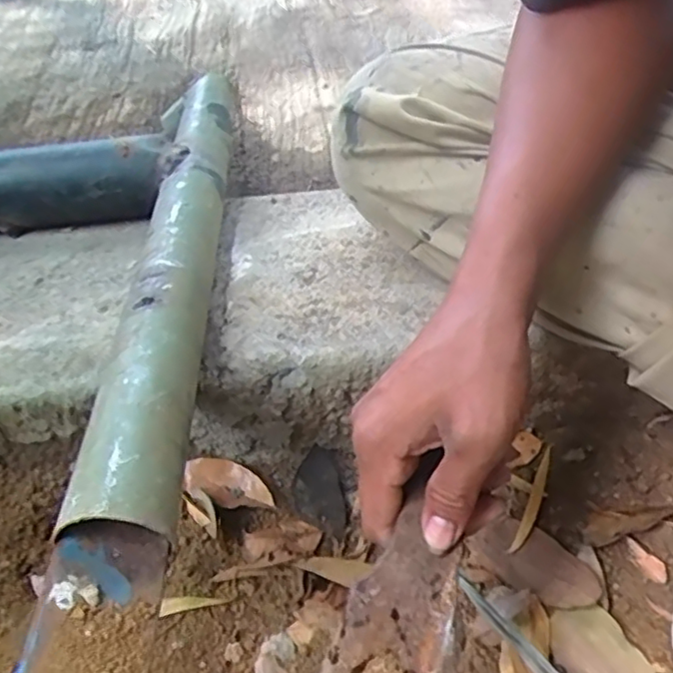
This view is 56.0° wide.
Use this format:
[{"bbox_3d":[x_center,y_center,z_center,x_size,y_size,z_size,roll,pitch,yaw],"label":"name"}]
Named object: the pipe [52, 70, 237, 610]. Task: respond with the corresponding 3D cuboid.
[{"bbox_3d":[-0.120,-0.084,0.489,0.051,0.042,0.578,-4,43,-1],"label":"pipe"}]

